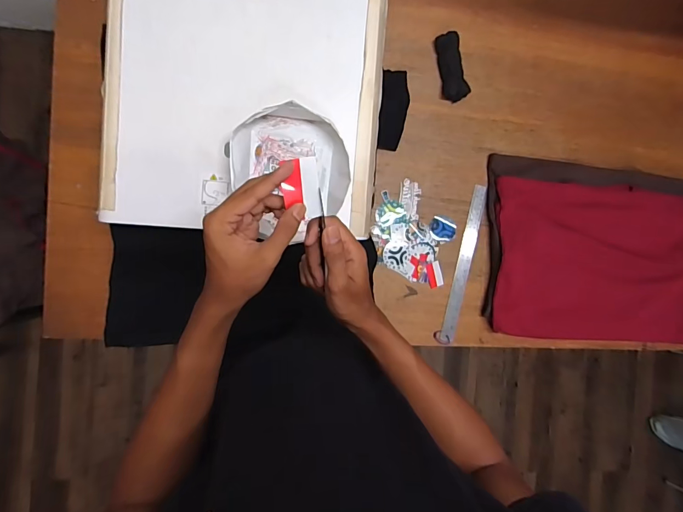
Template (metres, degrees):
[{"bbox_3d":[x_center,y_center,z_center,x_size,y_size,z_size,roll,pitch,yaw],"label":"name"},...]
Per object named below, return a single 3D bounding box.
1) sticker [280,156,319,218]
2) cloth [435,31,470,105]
[{"bbox_3d":[-0.041,-0.067,0.385,0.036,0.004,0.058,-7,111,-6],"label":"sticker"},{"bbox_3d":[0.220,-0.377,0.771,0.048,0.022,0.130,-11,93,-7],"label":"cloth"}]

